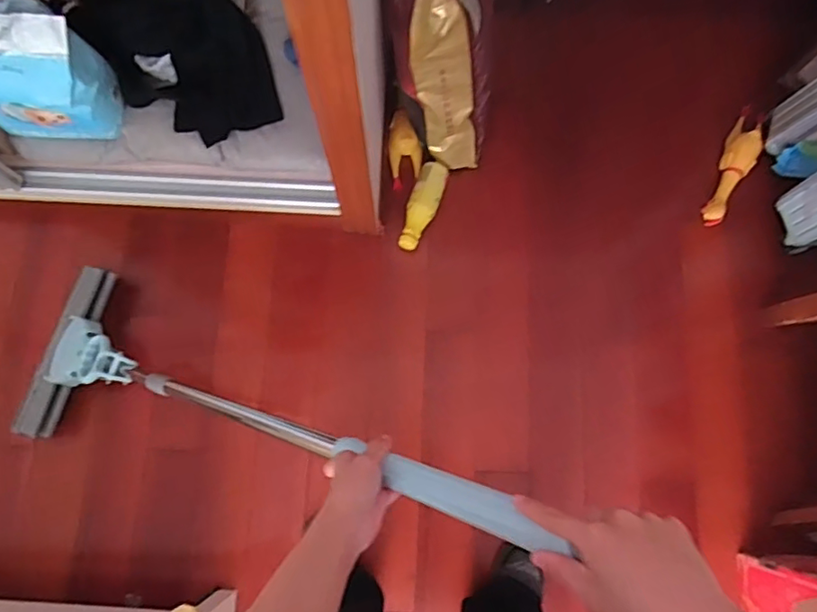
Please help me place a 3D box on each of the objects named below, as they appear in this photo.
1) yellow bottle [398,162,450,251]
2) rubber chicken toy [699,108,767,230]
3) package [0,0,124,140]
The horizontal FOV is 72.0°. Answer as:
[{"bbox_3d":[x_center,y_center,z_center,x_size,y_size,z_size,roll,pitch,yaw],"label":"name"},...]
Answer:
[{"bbox_3d":[0.035,-0.237,1.345,0.070,0.050,0.219,19,78,4],"label":"yellow bottle"},{"bbox_3d":[0.812,-0.345,1.392,0.076,0.044,0.339,24,78,5],"label":"rubber chicken toy"},{"bbox_3d":[-0.736,-0.460,1.094,0.251,0.230,0.158,-1,77,-1],"label":"package"}]

